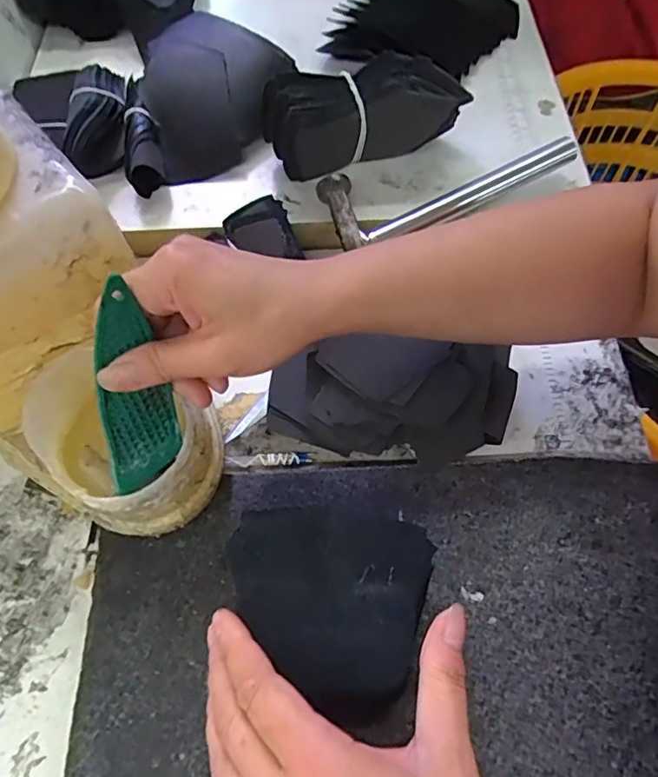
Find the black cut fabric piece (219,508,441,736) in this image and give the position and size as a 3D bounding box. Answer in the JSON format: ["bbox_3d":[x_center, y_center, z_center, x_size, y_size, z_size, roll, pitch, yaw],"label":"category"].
[{"bbox_3d":[-0.005,0.103,0.277,0.100,0.009,0.091,17,67,8],"label":"black cut fabric piece"}]

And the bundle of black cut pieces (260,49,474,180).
[{"bbox_3d":[0.035,-0.228,0.459,0.170,0.065,0.058,-18,64,-7],"label":"bundle of black cut pieces"}]

